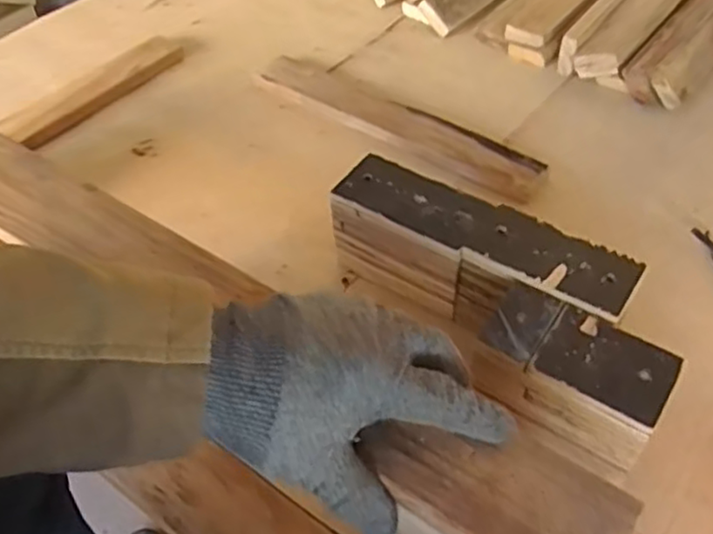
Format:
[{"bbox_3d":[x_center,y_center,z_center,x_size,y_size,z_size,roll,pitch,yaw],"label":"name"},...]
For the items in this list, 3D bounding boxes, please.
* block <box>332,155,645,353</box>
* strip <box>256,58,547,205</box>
[{"bbox_3d":[0.088,-0.003,0.543,0.236,0.088,0.066,24,53,22],"label":"block"},{"bbox_3d":[0.042,-0.156,0.727,0.338,0.020,0.069,30,55,26],"label":"strip"}]

